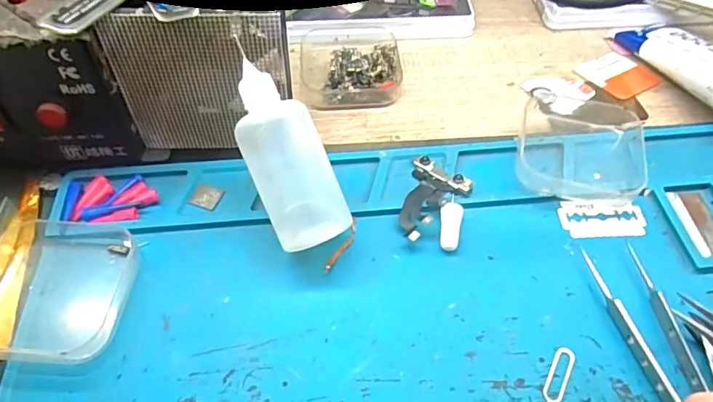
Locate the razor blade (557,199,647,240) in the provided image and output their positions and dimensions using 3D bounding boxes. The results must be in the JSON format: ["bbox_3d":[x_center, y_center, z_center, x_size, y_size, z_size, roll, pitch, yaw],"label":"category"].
[{"bbox_3d":[0.125,0.008,0.256,0.042,0.004,0.023,-4,54,-3],"label":"razor blade"}]

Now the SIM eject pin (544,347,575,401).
[{"bbox_3d":[0.083,0.074,0.207,0.008,0.004,0.033,24,58,16],"label":"SIM eject pin"}]

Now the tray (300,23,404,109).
[{"bbox_3d":[-0.003,-0.091,0.320,0.061,0.020,0.066,-6,55,-4],"label":"tray"}]

